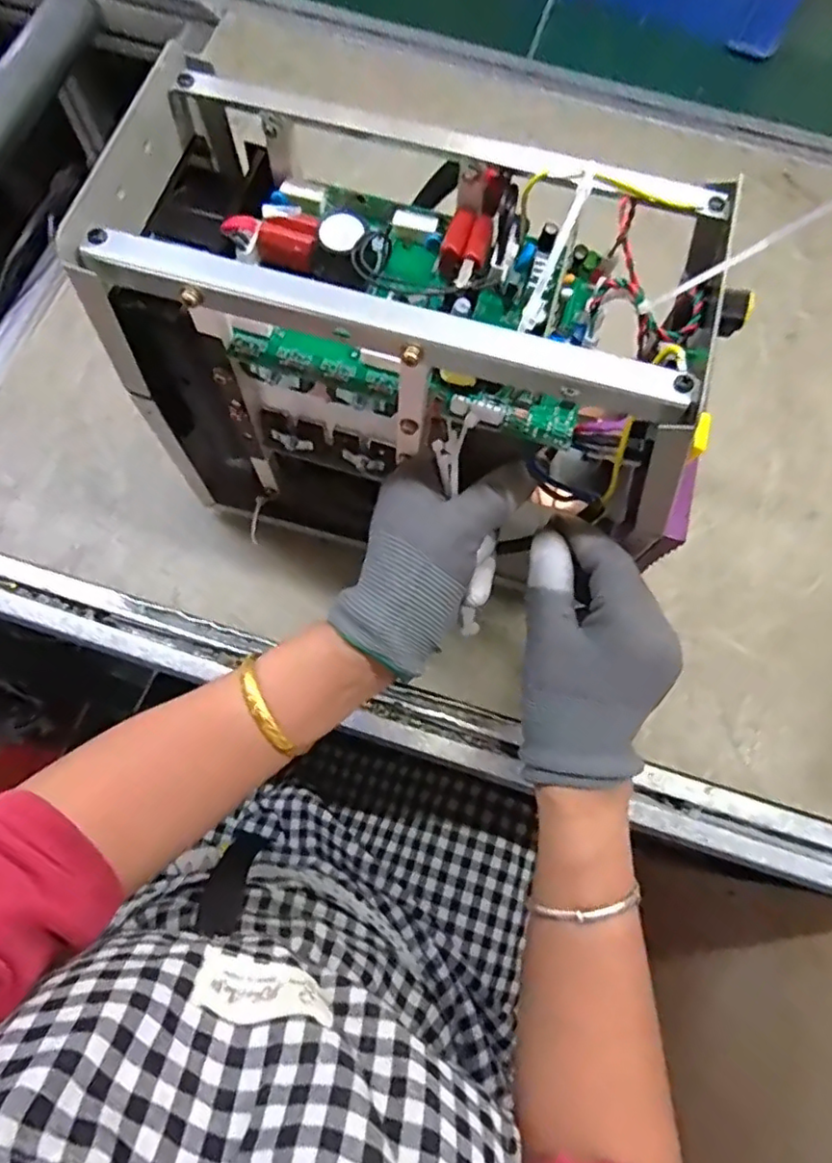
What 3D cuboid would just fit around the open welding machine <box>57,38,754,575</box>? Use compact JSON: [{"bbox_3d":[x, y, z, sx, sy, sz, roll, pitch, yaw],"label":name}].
[{"bbox_3d":[0.004,-0.119,0.367,0.286,0.211,0.141,15,73,3],"label":"open welding machine"}]

